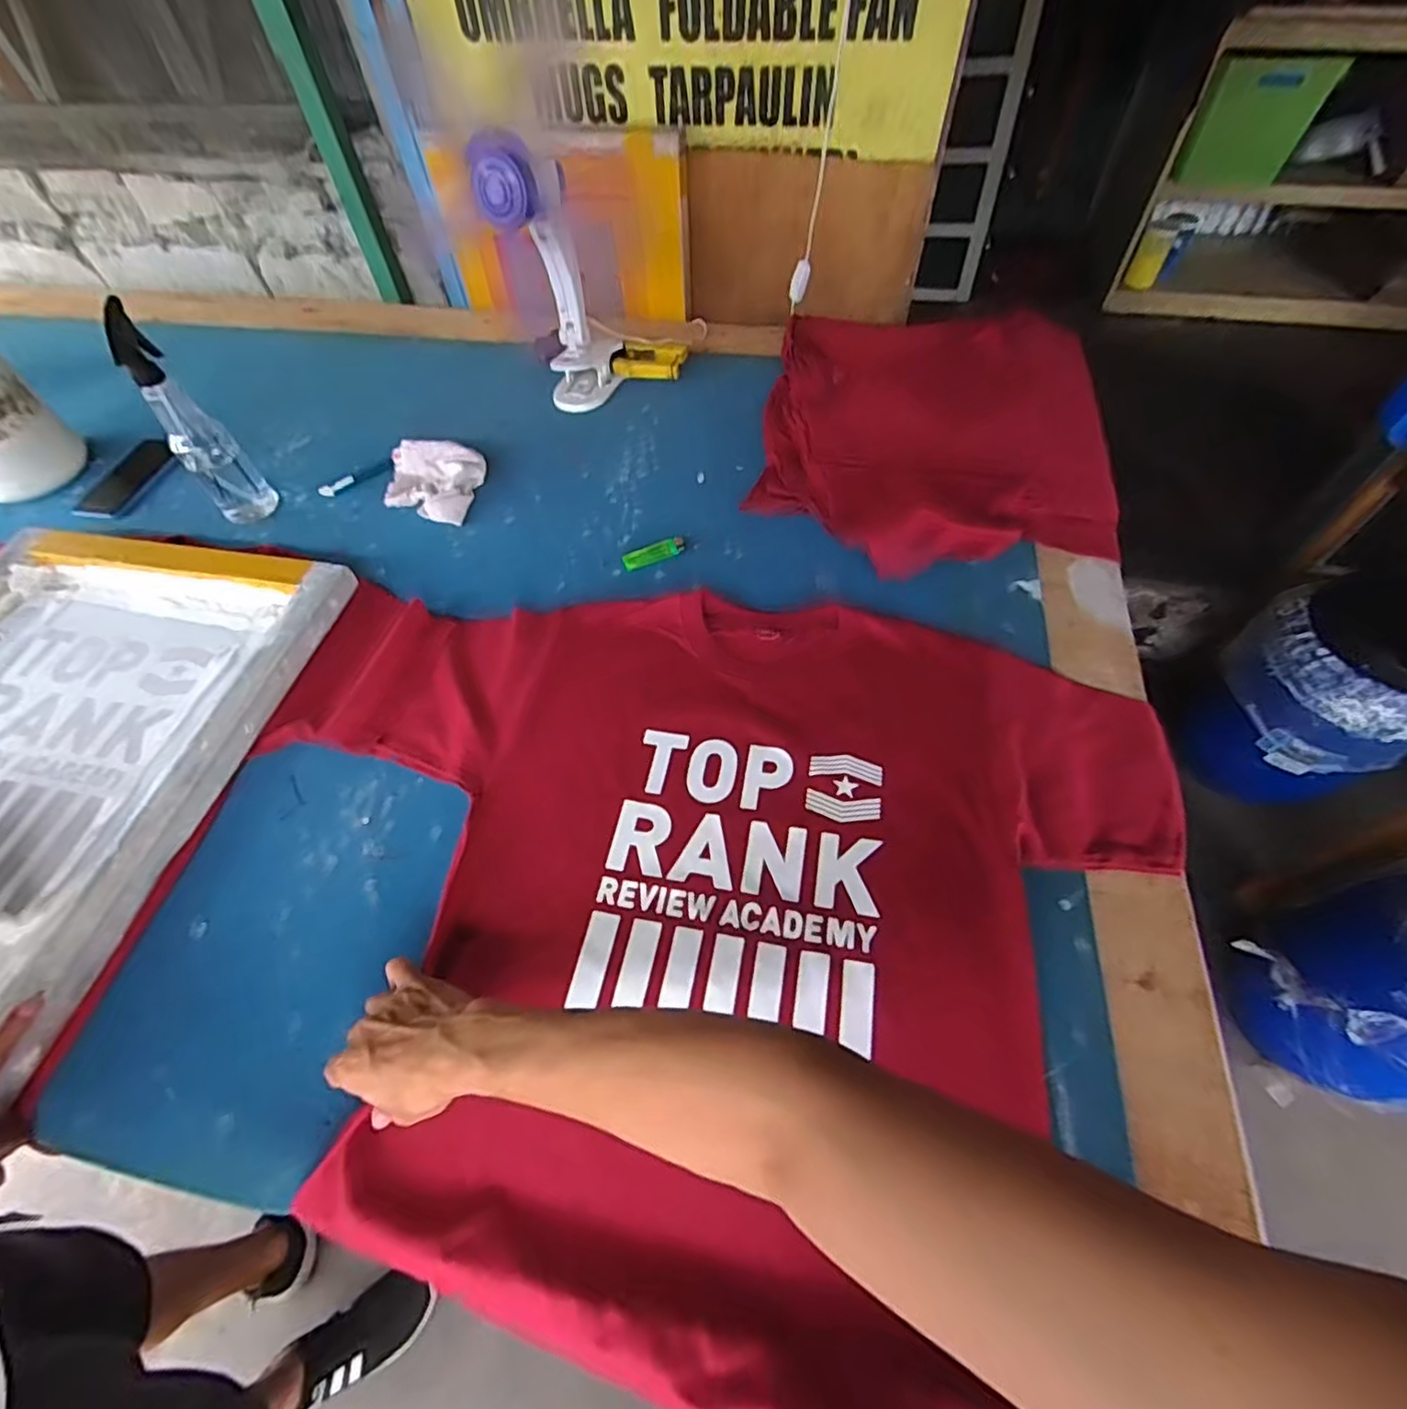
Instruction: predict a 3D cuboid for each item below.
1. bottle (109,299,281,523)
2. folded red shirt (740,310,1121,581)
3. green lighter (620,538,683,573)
[{"bbox_3d":[-0.625,-0.340,0.773,0.061,0.233,0.067,21,61,15],"label":"bottle"},{"bbox_3d":[0.300,-0.352,0.821,0.440,0.095,0.446,9,58,8],"label":"folded red shirt"},{"bbox_3d":[-0.060,-0.183,0.774,0.076,0.016,0.023,-17,59,-8],"label":"green lighter"}]

